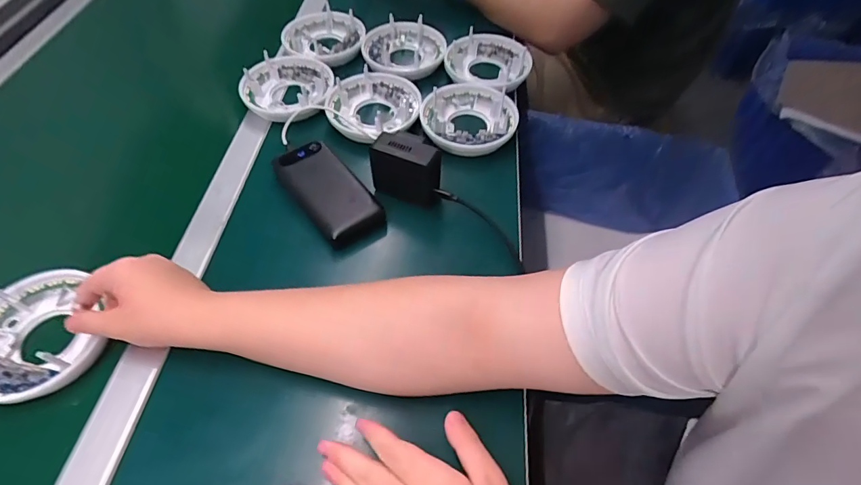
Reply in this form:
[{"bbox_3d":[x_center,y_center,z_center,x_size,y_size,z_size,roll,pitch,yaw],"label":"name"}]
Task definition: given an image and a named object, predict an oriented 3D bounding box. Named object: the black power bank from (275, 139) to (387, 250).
[{"bbox_3d":[-0.124,-0.061,0.538,0.077,0.034,0.159,-35,62,-22],"label":"black power bank"}]

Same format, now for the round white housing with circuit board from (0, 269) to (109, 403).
[{"bbox_3d":[-0.386,0.088,0.424,0.116,0.033,0.129,-23,59,-19],"label":"round white housing with circuit board"}]

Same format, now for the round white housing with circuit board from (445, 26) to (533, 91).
[{"bbox_3d":[0.089,-0.279,0.690,0.128,0.041,0.128,0,55,0],"label":"round white housing with circuit board"}]

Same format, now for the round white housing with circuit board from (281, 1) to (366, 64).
[{"bbox_3d":[-0.174,-0.336,0.730,0.139,0.035,0.129,0,55,0],"label":"round white housing with circuit board"}]

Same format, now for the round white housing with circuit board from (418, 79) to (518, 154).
[{"bbox_3d":[0.053,-0.180,0.620,0.130,0.030,0.129,0,55,0],"label":"round white housing with circuit board"}]

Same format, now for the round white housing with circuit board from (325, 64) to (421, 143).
[{"bbox_3d":[-0.082,-0.196,0.637,0.133,0.035,0.129,-6,55,-4],"label":"round white housing with circuit board"}]

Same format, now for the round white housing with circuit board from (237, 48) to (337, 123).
[{"bbox_3d":[-0.207,-0.228,0.664,0.134,0.041,0.129,15,56,10],"label":"round white housing with circuit board"}]

